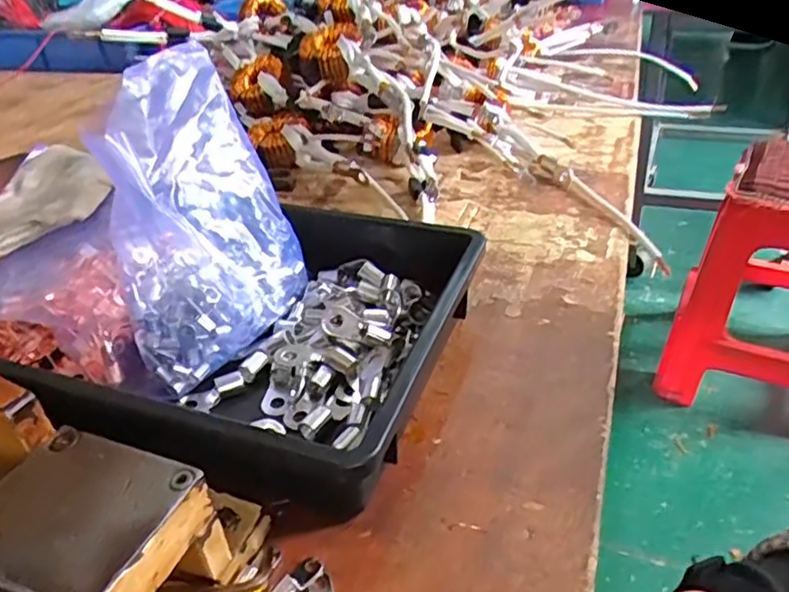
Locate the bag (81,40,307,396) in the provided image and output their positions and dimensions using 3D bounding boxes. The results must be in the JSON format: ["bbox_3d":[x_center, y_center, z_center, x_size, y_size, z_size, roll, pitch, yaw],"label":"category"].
[{"bbox_3d":[-0.142,-0.064,0.454,0.108,0.174,0.139,26,44,34],"label":"bag"}]

